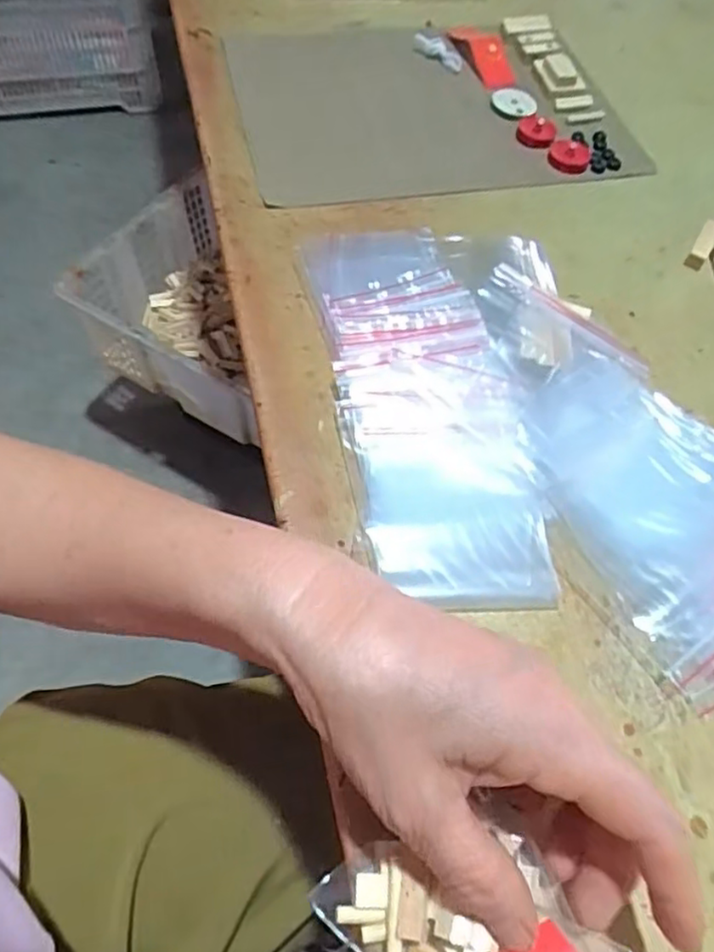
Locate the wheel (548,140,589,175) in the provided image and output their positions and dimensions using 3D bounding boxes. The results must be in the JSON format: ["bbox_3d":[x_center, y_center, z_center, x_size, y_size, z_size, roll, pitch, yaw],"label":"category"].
[{"bbox_3d":[0.153,-0.231,0.480,0.029,0.007,0.033,18,59,7],"label":"wheel"}]

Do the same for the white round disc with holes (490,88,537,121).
[{"bbox_3d":[0.121,-0.287,0.515,0.035,0.005,0.035,2,58,-3],"label":"white round disc with holes"}]

